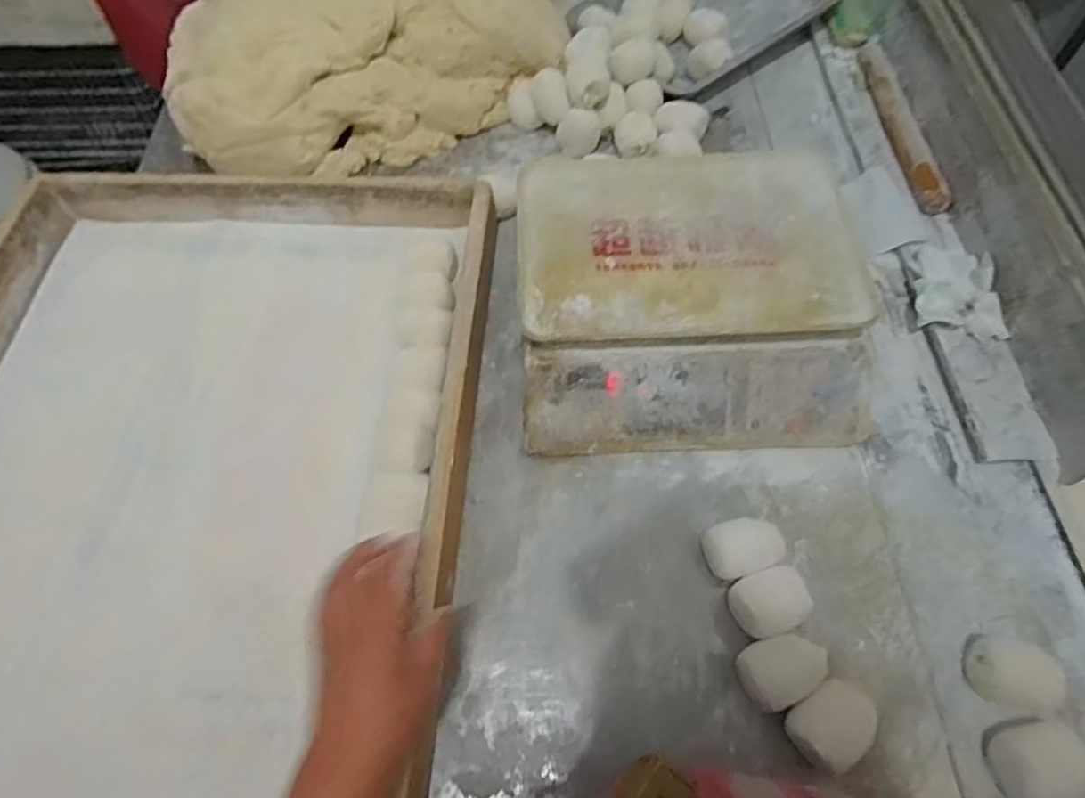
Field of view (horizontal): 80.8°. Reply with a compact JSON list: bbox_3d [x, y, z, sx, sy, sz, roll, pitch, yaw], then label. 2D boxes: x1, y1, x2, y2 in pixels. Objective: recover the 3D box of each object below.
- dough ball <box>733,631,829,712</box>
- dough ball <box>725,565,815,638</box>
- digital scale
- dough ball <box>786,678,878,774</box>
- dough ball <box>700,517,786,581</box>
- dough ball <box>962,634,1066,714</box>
[{"bbox_3d":[0.196,0.221,0.522,0.064,0.029,0.050,-21,63,-8],"label":"dough ball"},{"bbox_3d":[0.194,0.175,0.548,0.064,0.034,0.049,-18,62,-7],"label":"dough ball"},{"bbox_3d":[0.145,-0.113,0.659,0.334,0.088,0.314,-3,62,2],"label":"digital scale"},{"bbox_3d":[0.227,0.256,0.500,0.063,0.034,0.049,-35,66,-15],"label":"dough ball"},{"bbox_3d":[0.178,0.133,0.568,0.070,0.035,0.052,-18,64,-8],"label":"dough ball"},{"bbox_3d":[0.379,0.223,0.517,0.060,0.040,0.058,-1,62,2],"label":"dough ball"}]

